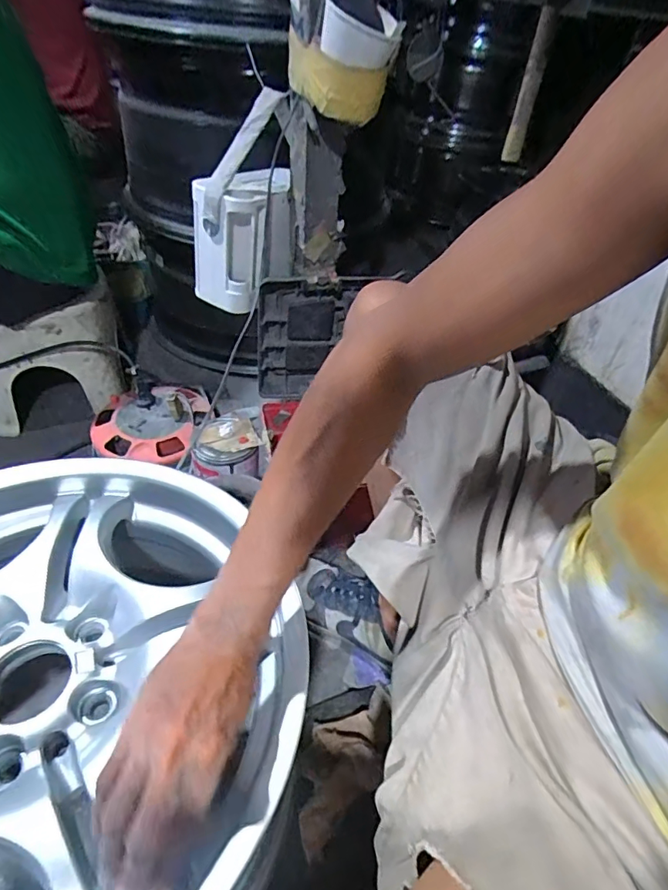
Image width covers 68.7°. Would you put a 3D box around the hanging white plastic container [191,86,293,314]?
[{"bbox_3d":[-0.125,-0.318,0.665,0.134,0.234,0.103,-2,43,-10],"label":"hanging white plastic container"}]

